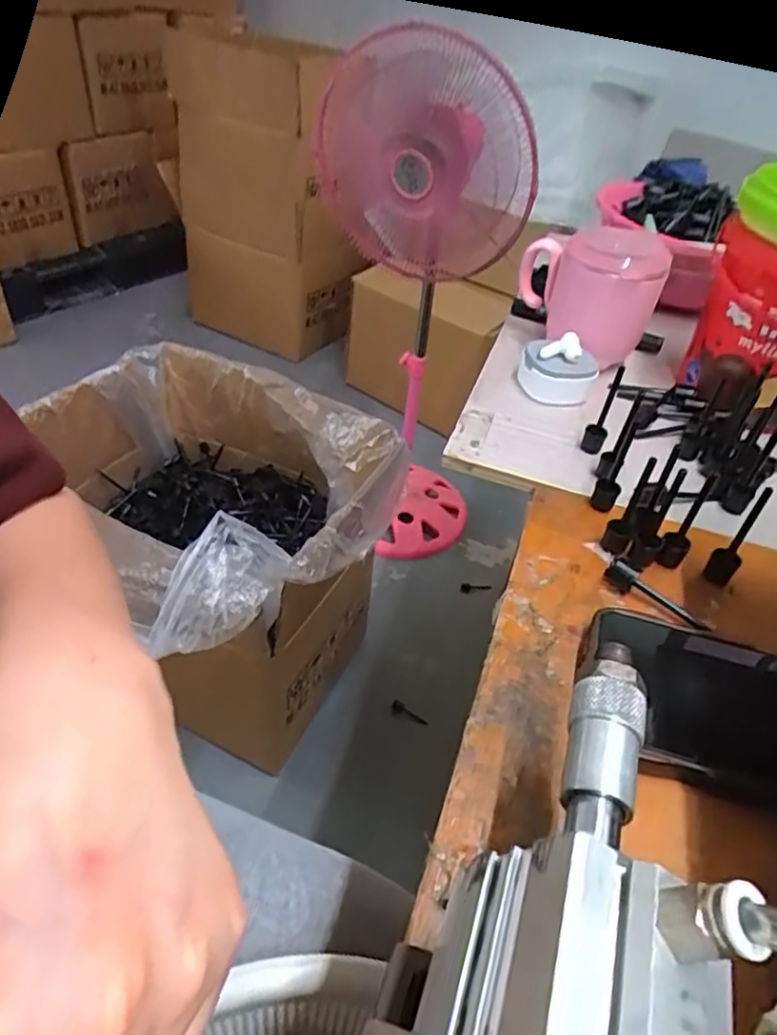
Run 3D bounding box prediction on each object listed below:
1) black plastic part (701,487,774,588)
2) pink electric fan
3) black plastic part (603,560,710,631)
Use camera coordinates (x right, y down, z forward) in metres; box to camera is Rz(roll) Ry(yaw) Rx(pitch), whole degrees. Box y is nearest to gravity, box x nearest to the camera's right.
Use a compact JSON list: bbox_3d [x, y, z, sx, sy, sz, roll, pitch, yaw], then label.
[{"bbox_3d":[0.185,0.011,0.341,0.014,0.061,0.009,29,47,22],"label":"black plastic part"},{"bbox_3d":[0.038,-0.326,1.158,0.324,0.861,0.252,2,43,-6],"label":"pink electric fan"},{"bbox_3d":[0.140,0.041,0.339,0.056,0.009,0.011,33,48,25],"label":"black plastic part"}]

